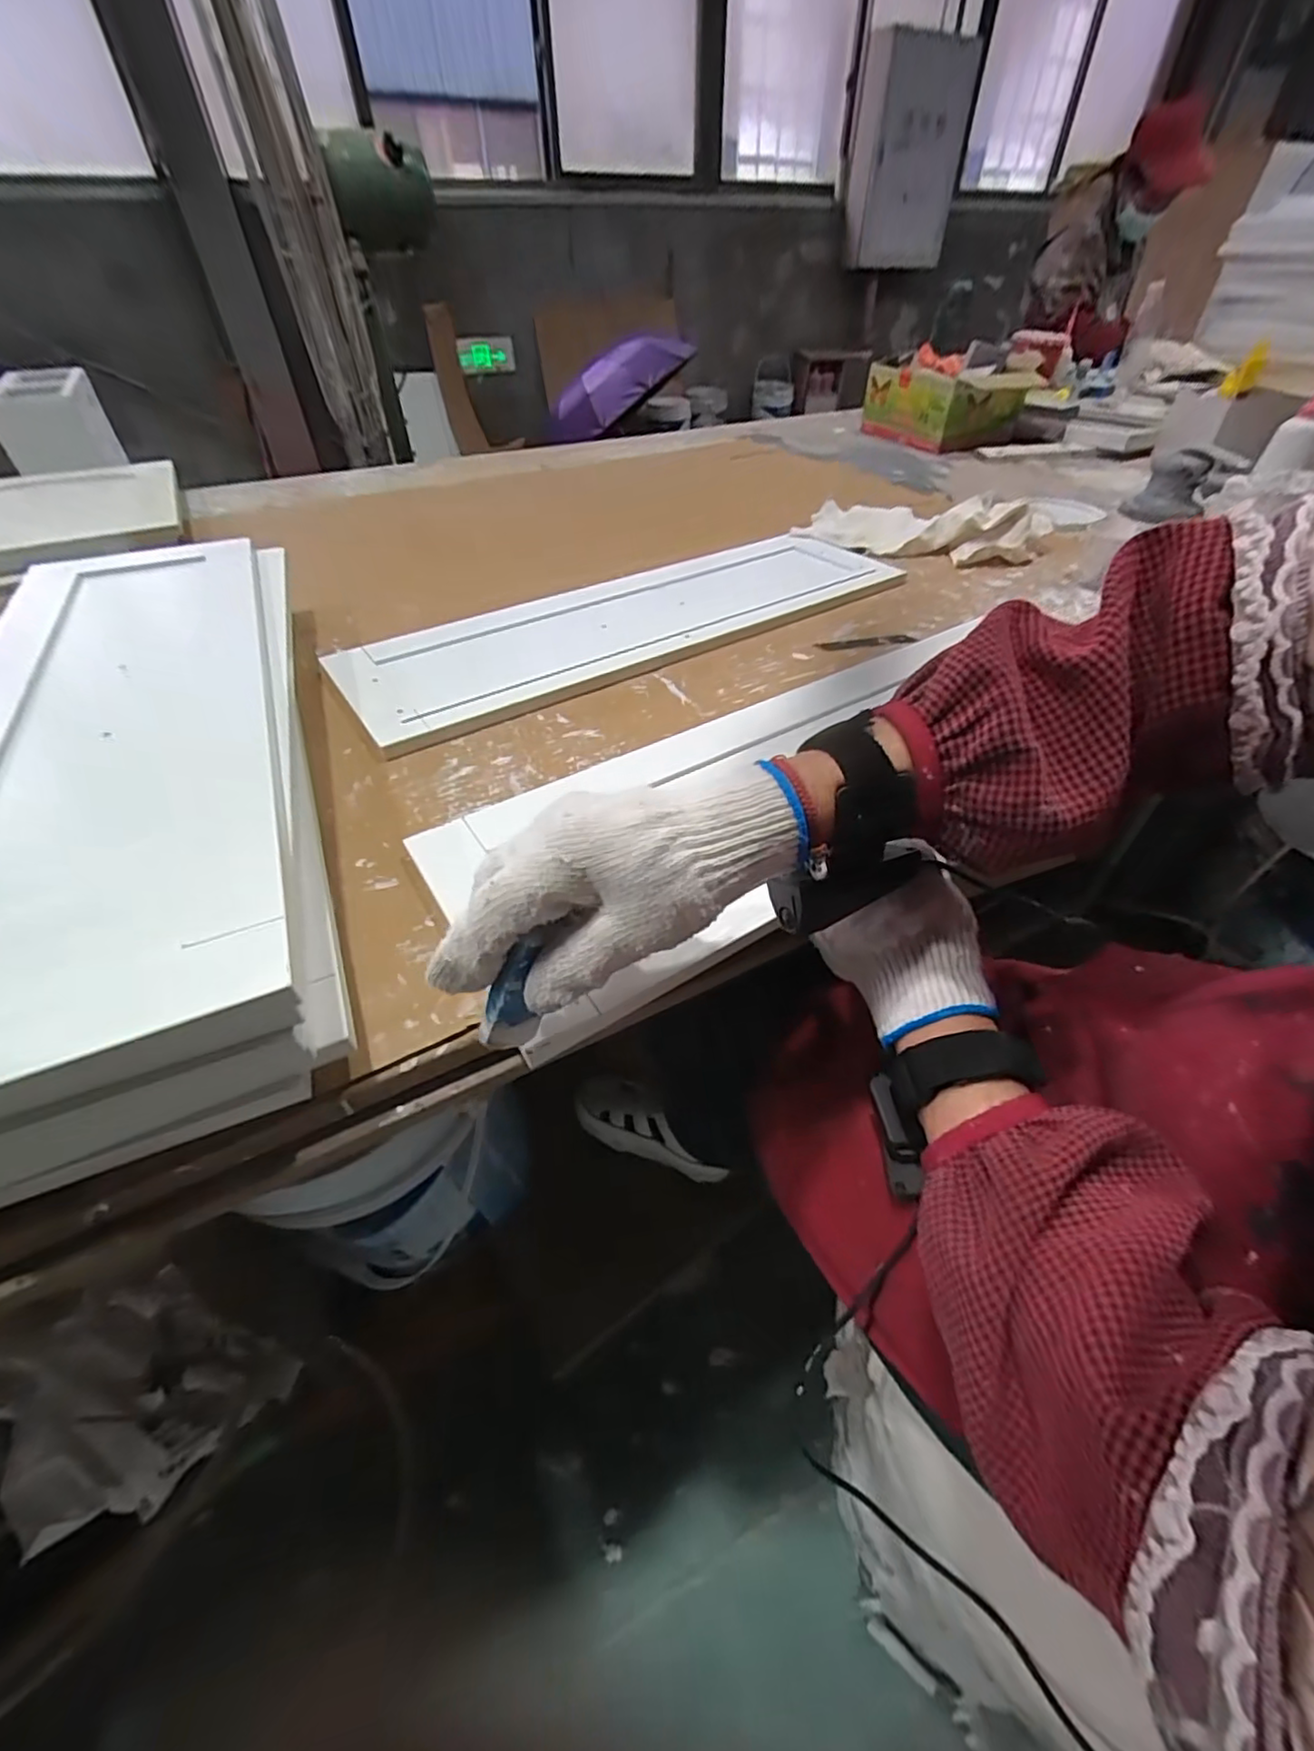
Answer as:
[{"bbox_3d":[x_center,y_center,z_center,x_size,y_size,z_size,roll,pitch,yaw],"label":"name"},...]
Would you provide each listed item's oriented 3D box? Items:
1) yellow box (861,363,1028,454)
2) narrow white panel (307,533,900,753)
[{"bbox_3d":[0.553,-0.912,1.229,0.184,0.108,0.252,-17,46,-15],"label":"yellow box"},{"bbox_3d":[-0.012,-0.263,0.642,0.584,0.019,0.177,-27,50,-24],"label":"narrow white panel"}]

